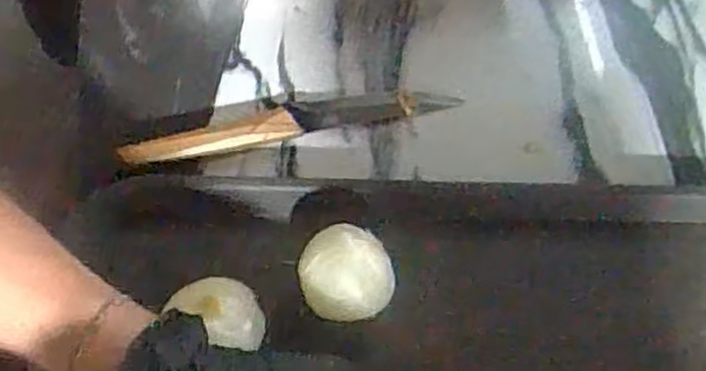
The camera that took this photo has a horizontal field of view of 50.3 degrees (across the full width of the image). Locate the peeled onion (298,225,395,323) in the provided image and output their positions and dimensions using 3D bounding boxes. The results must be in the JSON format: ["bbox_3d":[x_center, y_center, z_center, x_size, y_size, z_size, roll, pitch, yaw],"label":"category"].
[{"bbox_3d":[-0.004,0.049,0.420,0.054,0.049,0.052,0,67,-2],"label":"peeled onion"}]

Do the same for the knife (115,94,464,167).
[{"bbox_3d":[-0.039,-0.043,0.475,0.209,0.016,0.026,-13,69,-8],"label":"knife"}]

